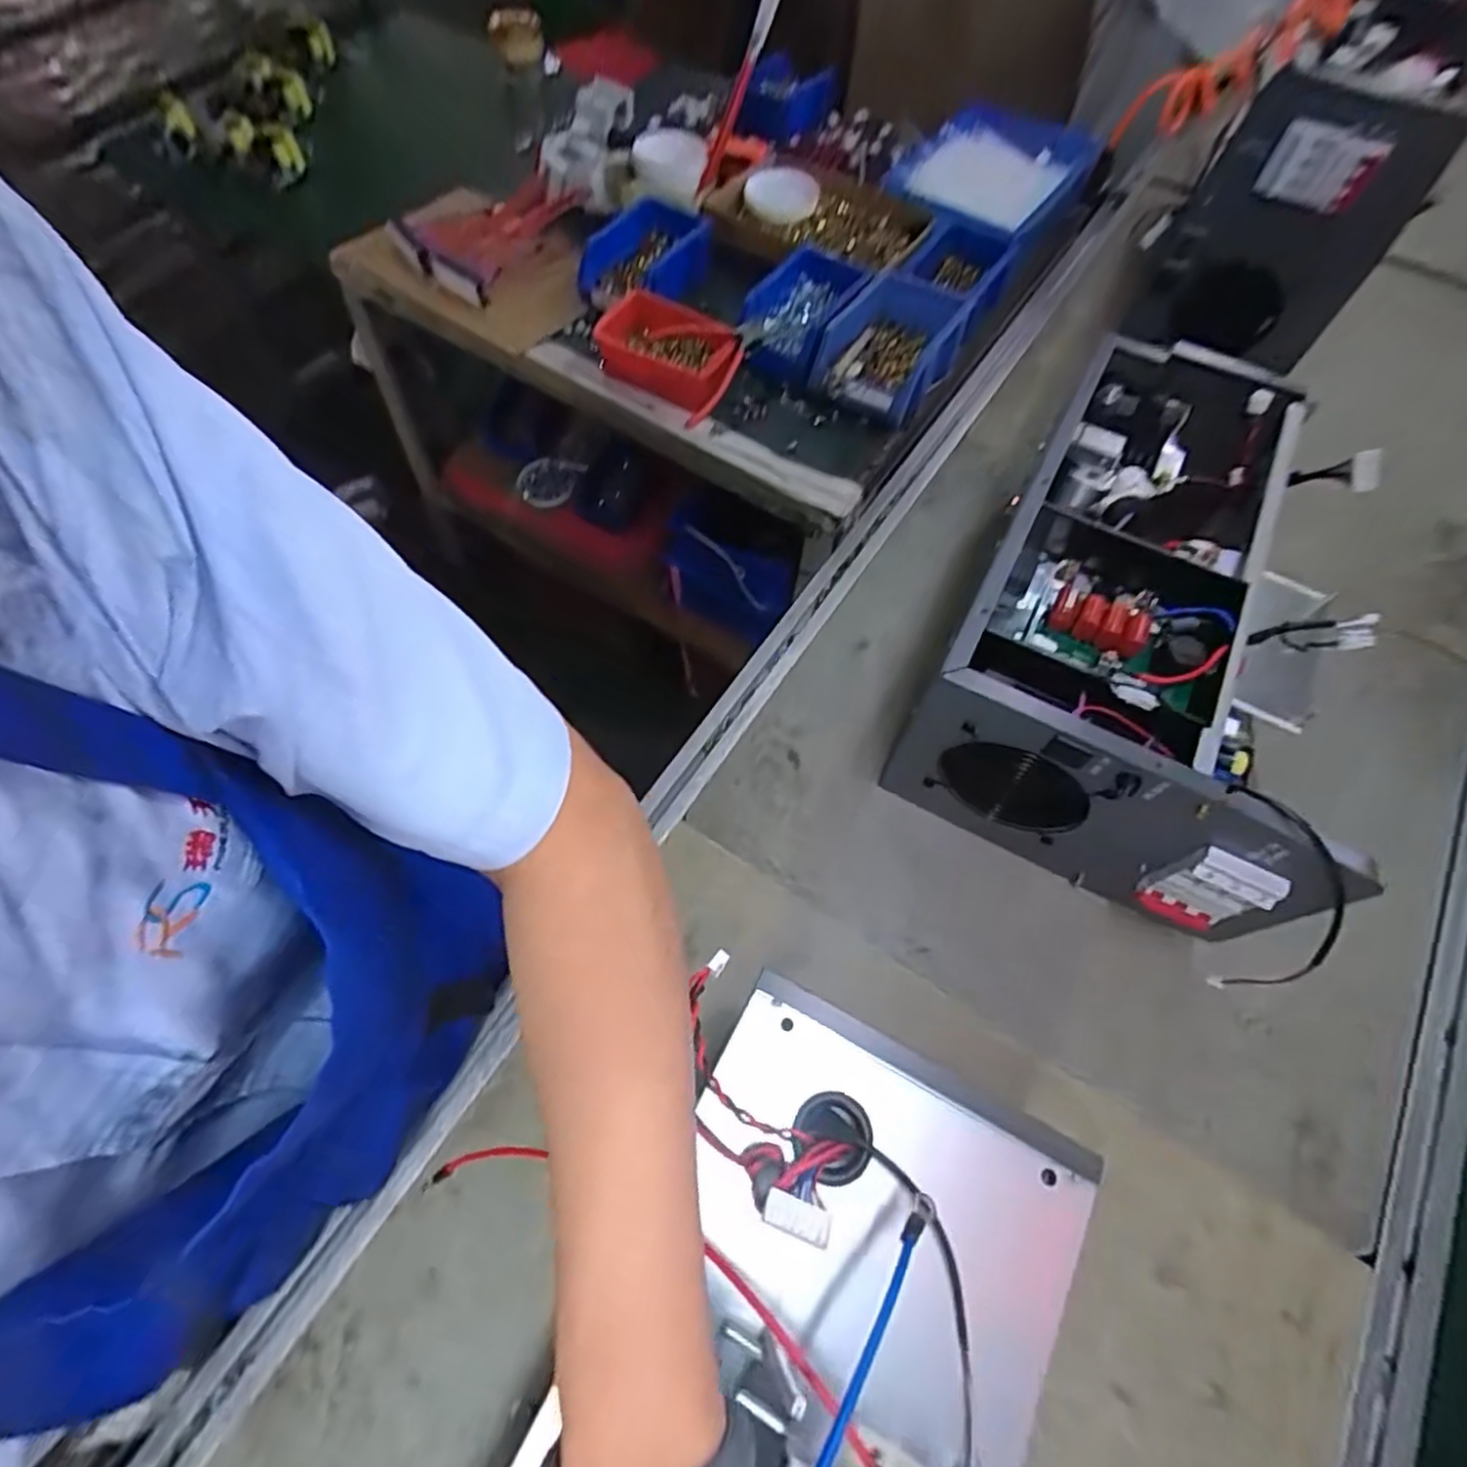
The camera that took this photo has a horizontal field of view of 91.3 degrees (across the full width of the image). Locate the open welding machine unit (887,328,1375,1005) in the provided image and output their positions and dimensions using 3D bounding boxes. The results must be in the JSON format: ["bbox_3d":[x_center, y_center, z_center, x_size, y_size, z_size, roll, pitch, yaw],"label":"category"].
[{"bbox_3d":[0.364,-0.096,0.626,0.293,0.200,0.436,28,67,10],"label":"open welding machine unit"}]

